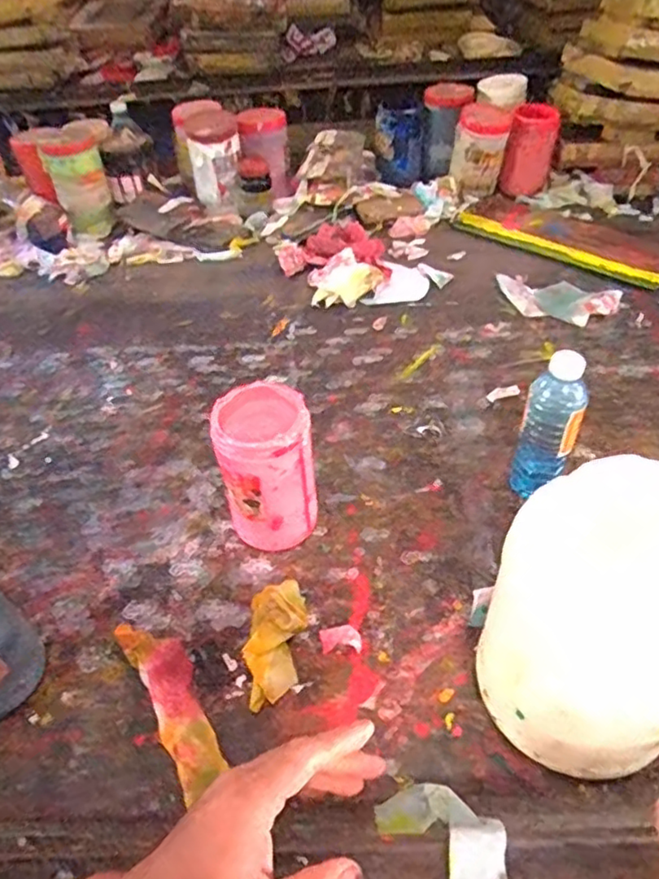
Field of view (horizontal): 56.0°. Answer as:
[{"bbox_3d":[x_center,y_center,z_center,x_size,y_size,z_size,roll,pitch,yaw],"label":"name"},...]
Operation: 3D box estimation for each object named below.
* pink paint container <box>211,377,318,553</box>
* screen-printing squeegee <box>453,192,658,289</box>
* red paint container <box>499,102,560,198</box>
[{"bbox_3d":[-0.060,0.031,0.644,0.089,0.158,0.093,-2,47,2],"label":"pink paint container"},{"bbox_3d":[0.418,-0.358,1.093,0.363,0.021,0.151,29,55,27],"label":"screen-printing squeegee"},{"bbox_3d":[0.381,-0.551,1.183,0.077,0.145,0.079,24,53,23],"label":"red paint container"}]

